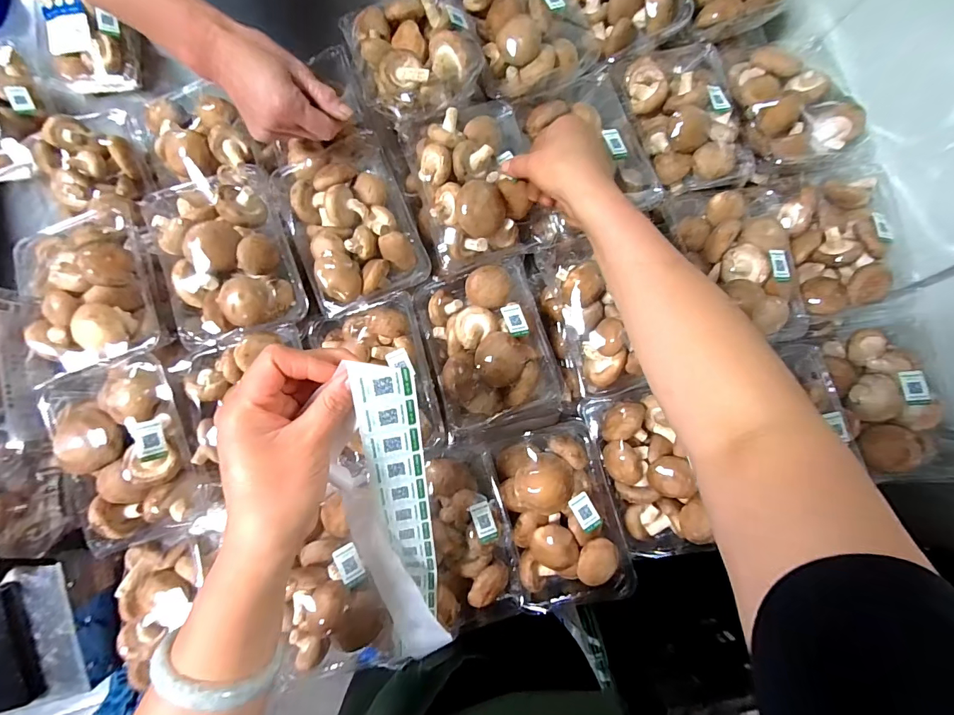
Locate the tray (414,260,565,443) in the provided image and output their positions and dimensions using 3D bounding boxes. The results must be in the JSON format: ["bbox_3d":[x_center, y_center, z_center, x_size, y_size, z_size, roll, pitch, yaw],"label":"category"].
[{"bbox_3d":[0.016,-0.011,0.455,0.134,0.086,0.182,-14,86,-4],"label":"tray"}]

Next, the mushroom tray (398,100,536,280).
[{"bbox_3d":[-0.003,-0.184,0.460,0.130,0.077,0.173,-12,86,-4],"label":"mushroom tray"}]

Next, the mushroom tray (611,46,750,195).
[{"bbox_3d":[0.239,-0.279,0.478,0.124,0.055,0.177,-22,87,-5],"label":"mushroom tray"}]

